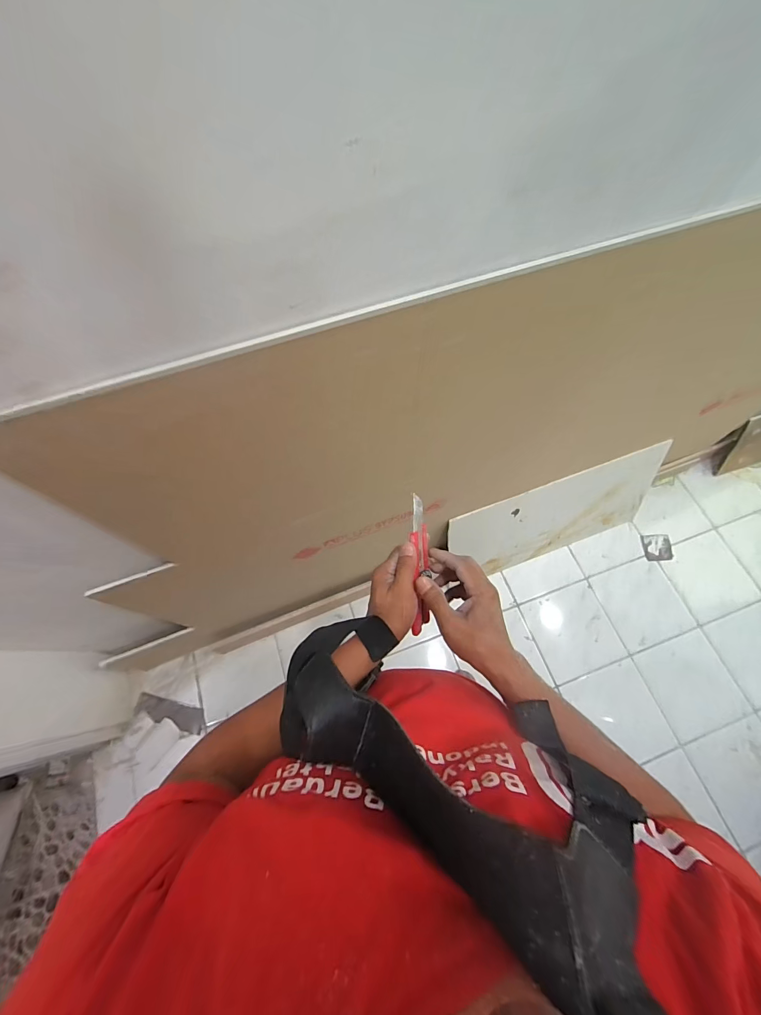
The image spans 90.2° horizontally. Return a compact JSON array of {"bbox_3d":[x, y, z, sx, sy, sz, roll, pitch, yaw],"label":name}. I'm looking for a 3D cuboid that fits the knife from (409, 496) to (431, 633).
[{"bbox_3d":[0.050,0.070,0.477,0.023,0.023,0.170,-1,81,0],"label":"knife"}]

